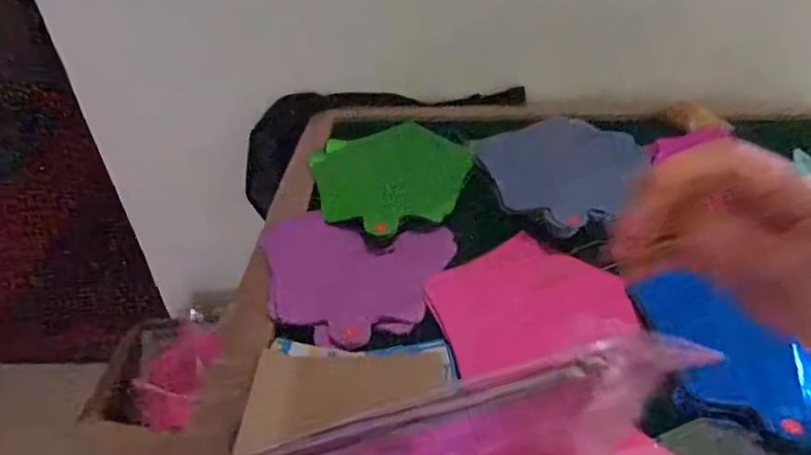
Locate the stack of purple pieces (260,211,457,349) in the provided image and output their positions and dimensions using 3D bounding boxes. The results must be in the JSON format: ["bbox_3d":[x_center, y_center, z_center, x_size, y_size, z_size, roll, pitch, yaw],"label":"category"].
[{"bbox_3d":[-0.074,0.054,0.670,0.228,0.016,0.195,8,40,11],"label":"stack of purple pieces"}]

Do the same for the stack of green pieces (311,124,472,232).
[{"bbox_3d":[-0.012,-0.082,0.816,0.229,0.014,0.247,-10,40,-11],"label":"stack of green pieces"}]

